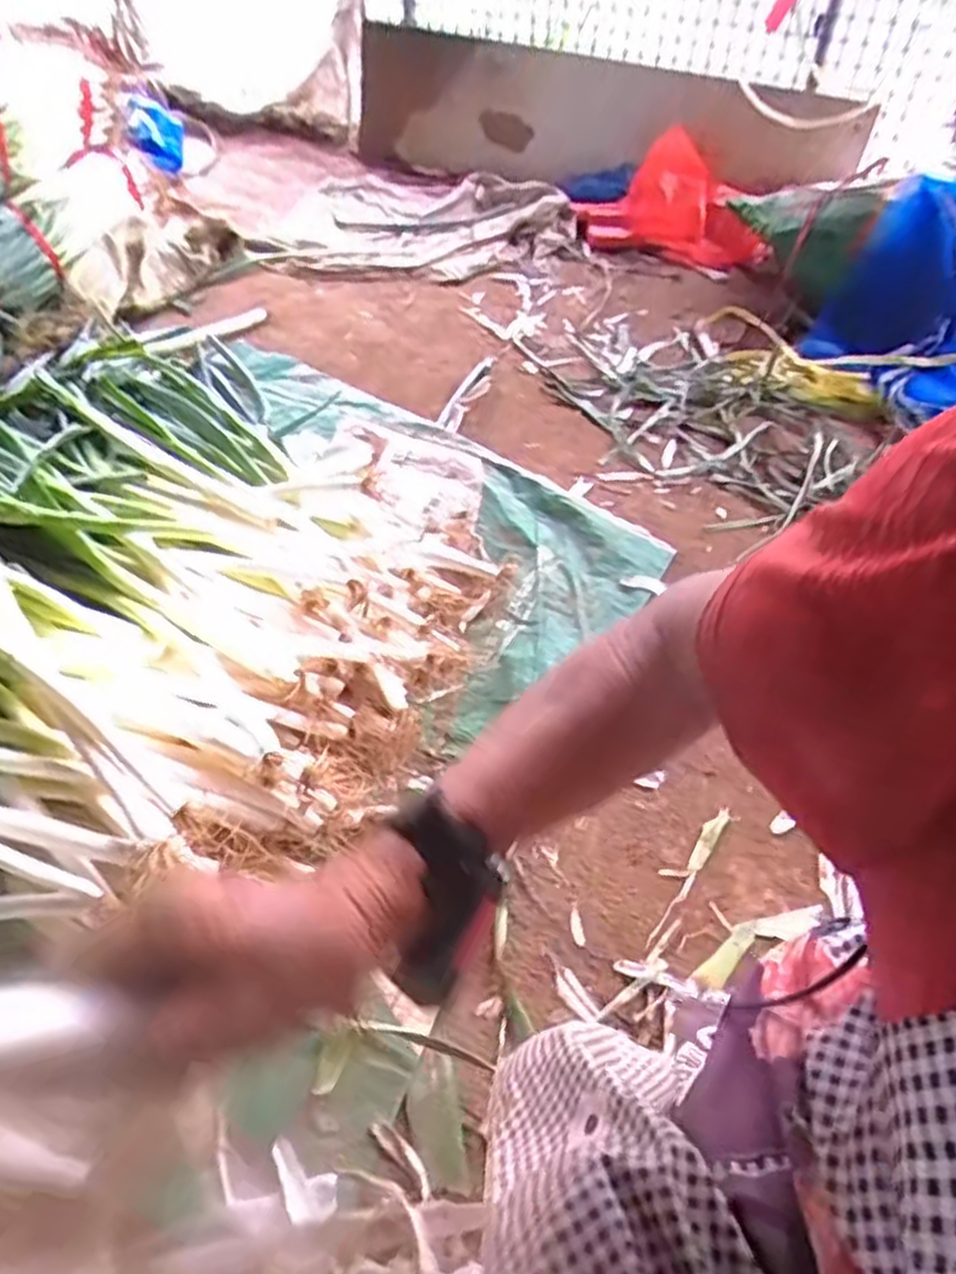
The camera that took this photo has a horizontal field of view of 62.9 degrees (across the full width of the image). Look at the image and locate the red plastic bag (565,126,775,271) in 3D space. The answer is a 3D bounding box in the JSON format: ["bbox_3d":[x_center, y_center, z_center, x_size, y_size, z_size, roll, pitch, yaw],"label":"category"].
[{"bbox_3d":[0.348,-0.825,1.448,0.098,0.228,0.422,-29,56,-23],"label":"red plastic bag"}]

